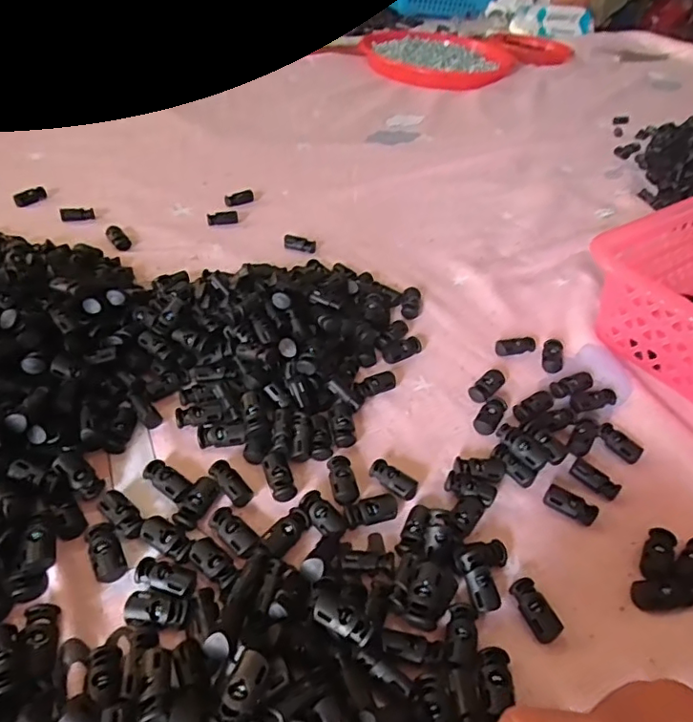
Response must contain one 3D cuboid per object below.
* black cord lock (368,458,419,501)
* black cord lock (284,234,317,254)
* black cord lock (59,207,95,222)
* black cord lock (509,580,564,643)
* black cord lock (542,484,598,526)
[{"bbox_3d":[0.026,0.065,0.305,0.028,0.007,0.014,28,48,22],"label":"black cord lock"},{"bbox_3d":[-0.041,-0.103,0.484,0.029,0.010,0.014,10,43,5],"label":"black cord lock"},{"bbox_3d":[-0.238,-0.130,0.487,0.027,0.008,0.010,-13,46,-19],"label":"black cord lock"},{"bbox_3d":[0.089,0.117,0.260,0.015,0.007,0.028,-17,47,-22],"label":"black cord lock"},{"bbox_3d":[0.123,0.079,0.302,0.027,0.006,0.015,28,48,22],"label":"black cord lock"}]

